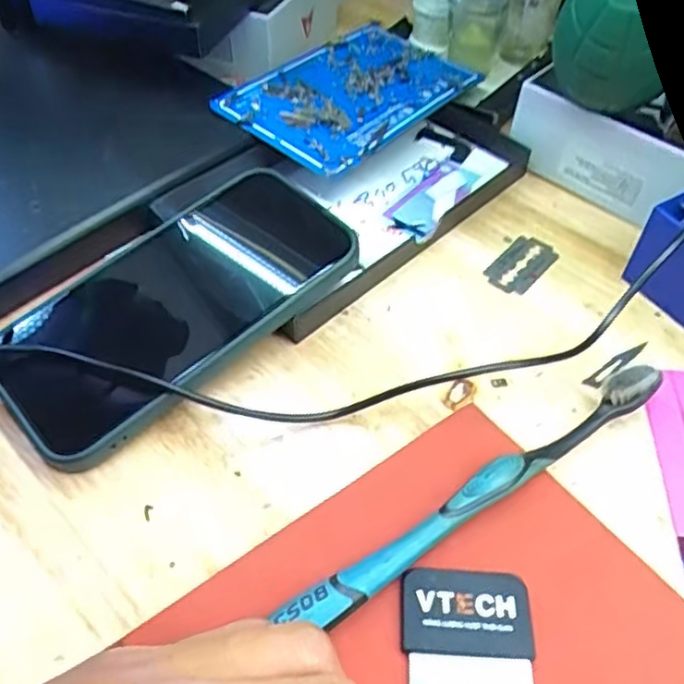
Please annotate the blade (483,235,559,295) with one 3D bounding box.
[{"bbox_3d":[0.086,-0.037,0.325,0.021,0.004,0.039,37,60,21],"label":"blade"}]

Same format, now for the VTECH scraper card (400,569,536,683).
[{"bbox_3d":[0.038,0.091,0.207,0.039,0.004,0.042,1,50,1],"label":"VTECH scraper card"}]

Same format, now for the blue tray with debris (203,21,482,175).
[{"bbox_3d":[0.008,-0.138,0.375,0.076,0.008,0.135,41,57,16],"label":"blue tray with debris"}]

